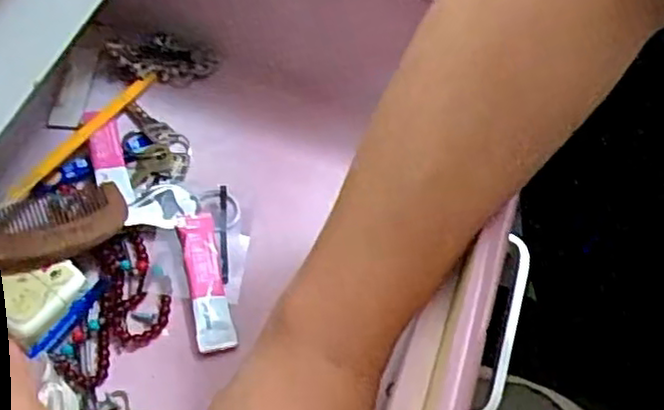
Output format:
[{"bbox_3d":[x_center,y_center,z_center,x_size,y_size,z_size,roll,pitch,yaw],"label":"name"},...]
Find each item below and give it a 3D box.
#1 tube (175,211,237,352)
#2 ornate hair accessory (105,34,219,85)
[{"bbox_3d":[-0.072,0.039,0.391,0.020,0.011,0.085,-14,56,-8],"label":"tube"},{"bbox_3d":[-0.116,-0.098,0.476,0.071,0.018,0.040,6,56,5],"label":"ornate hair accessory"}]

